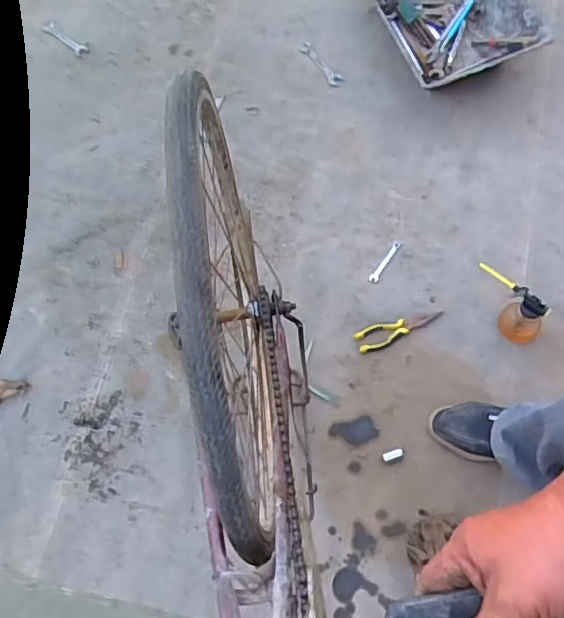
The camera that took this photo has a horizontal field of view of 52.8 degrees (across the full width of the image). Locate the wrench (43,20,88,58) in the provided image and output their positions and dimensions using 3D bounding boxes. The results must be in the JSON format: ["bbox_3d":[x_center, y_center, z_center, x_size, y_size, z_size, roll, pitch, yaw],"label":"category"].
[{"bbox_3d":[-0.583,-0.731,1.531,0.155,0.008,0.042,38,75,15],"label":"wrench"}]

